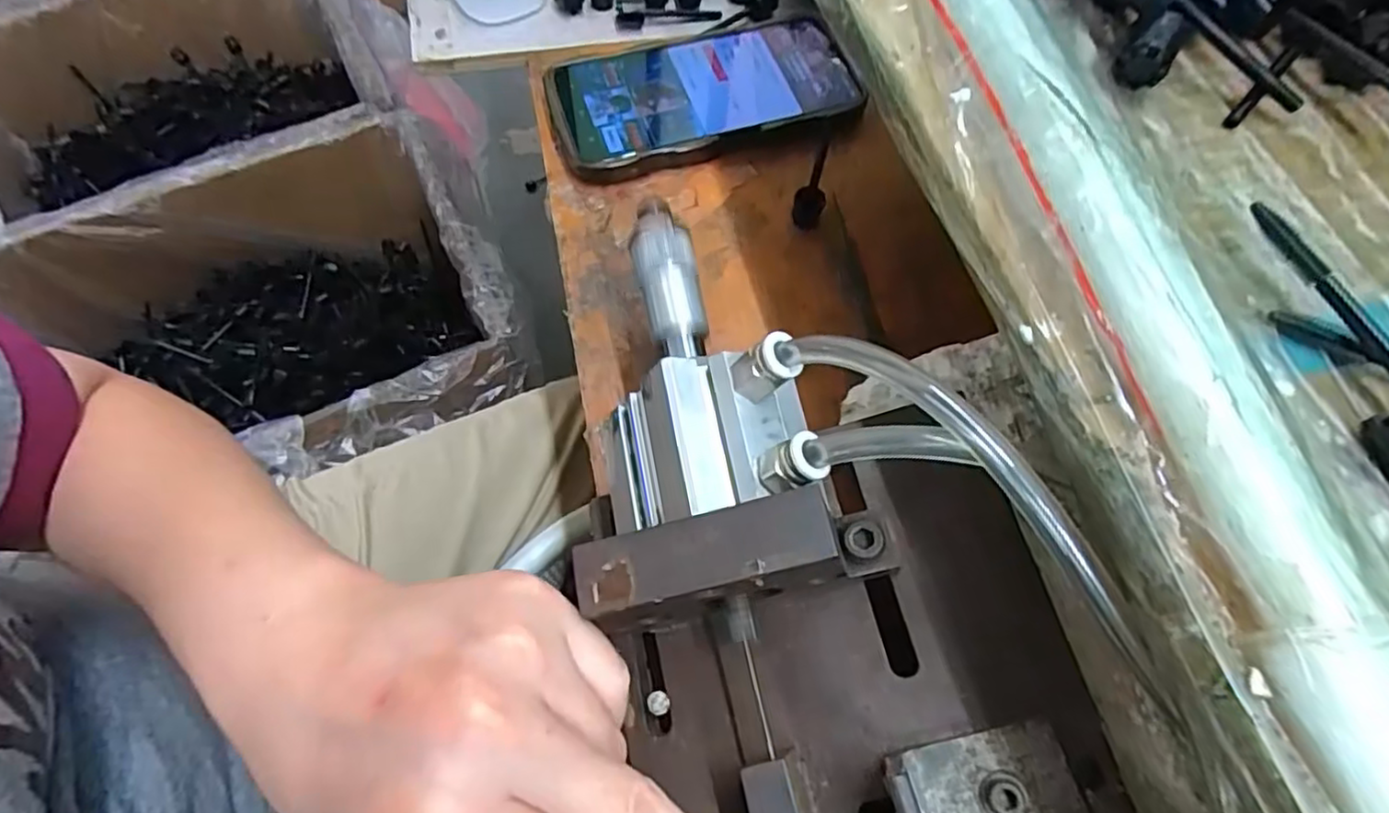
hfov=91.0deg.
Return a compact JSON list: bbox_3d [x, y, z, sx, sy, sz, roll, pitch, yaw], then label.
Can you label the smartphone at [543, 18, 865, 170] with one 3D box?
[{"bbox_3d":[0.004,-0.175,0.373,0.160,0.017,0.079,-17,68,-10],"label":"smartphone"}]

